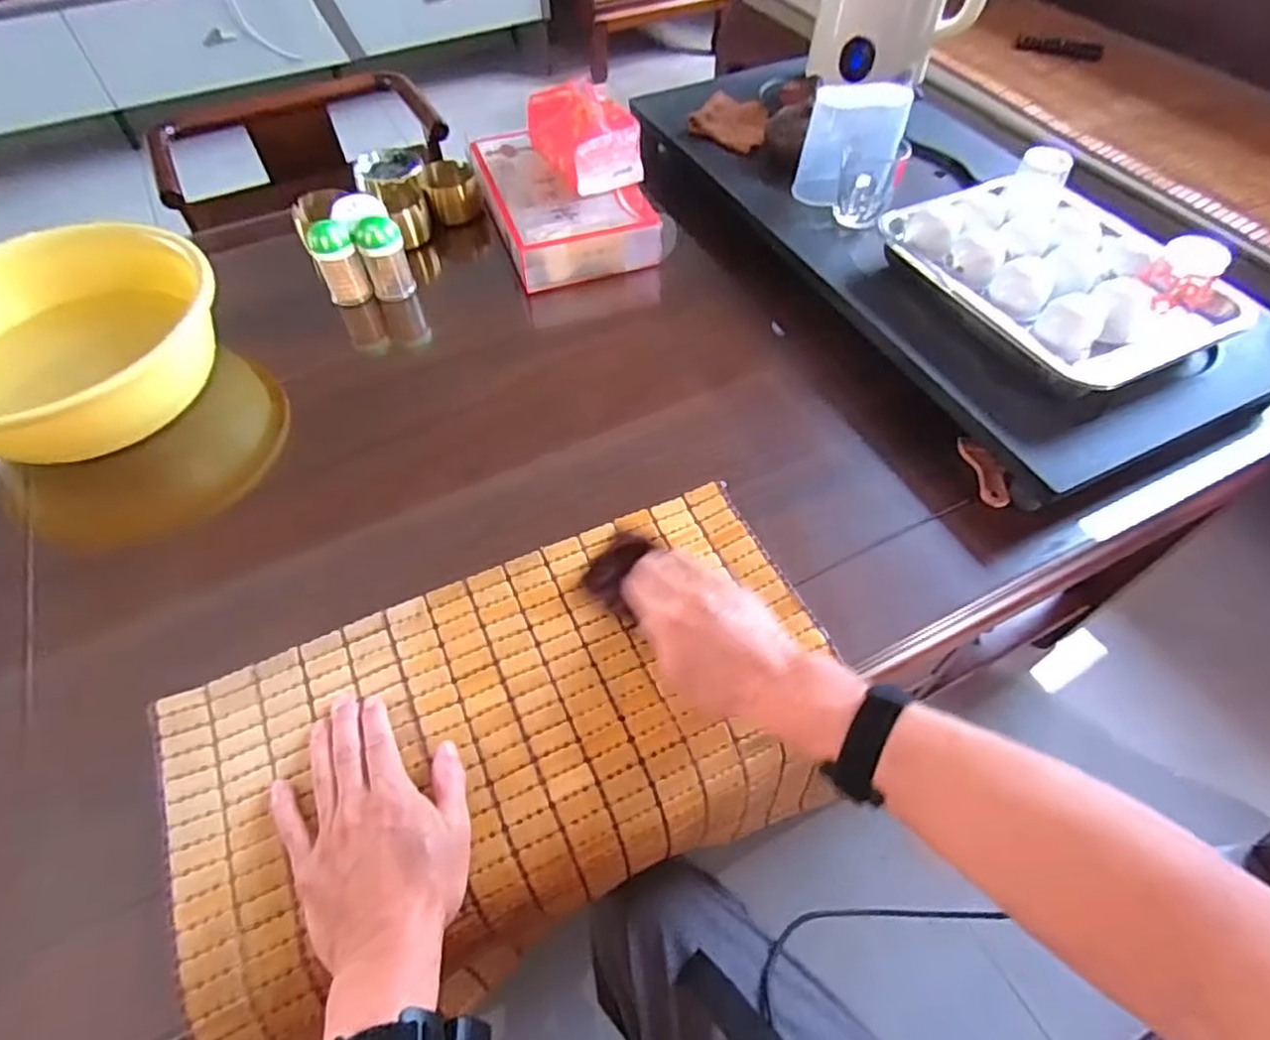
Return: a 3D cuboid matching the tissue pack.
[{"bbox_3d":[-0.068,-0.474,0.806,0.085,0.078,0.158,-27,60,-16],"label":"tissue pack"}]

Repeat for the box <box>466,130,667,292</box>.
[{"bbox_3d":[-0.095,-0.400,0.843,0.167,0.064,0.260,-19,58,-12],"label":"box"}]

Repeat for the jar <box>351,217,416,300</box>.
[{"bbox_3d":[-0.287,-0.300,0.770,0.050,0.086,0.039,-18,58,-12],"label":"jar"}]

